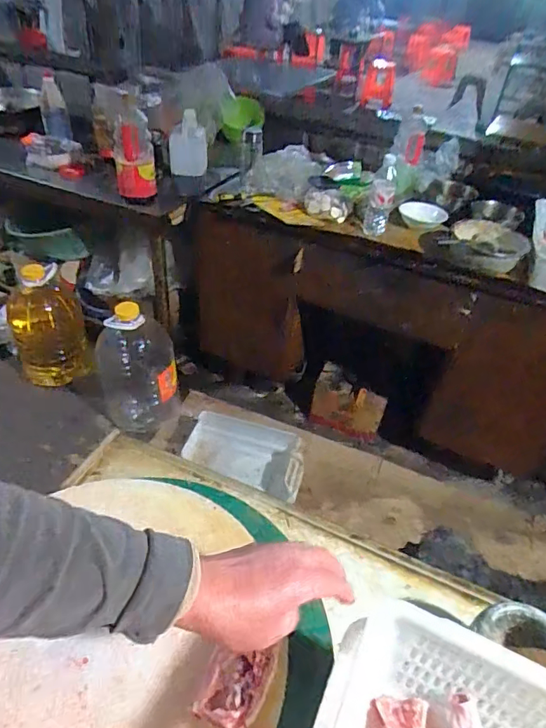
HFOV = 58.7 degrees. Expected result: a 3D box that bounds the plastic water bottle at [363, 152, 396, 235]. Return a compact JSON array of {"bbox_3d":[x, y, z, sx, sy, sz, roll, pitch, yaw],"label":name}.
[{"bbox_3d":[0.363,-0.565,1.618,0.076,0.202,0.080,21,41,16],"label":"plastic water bottle"}]

